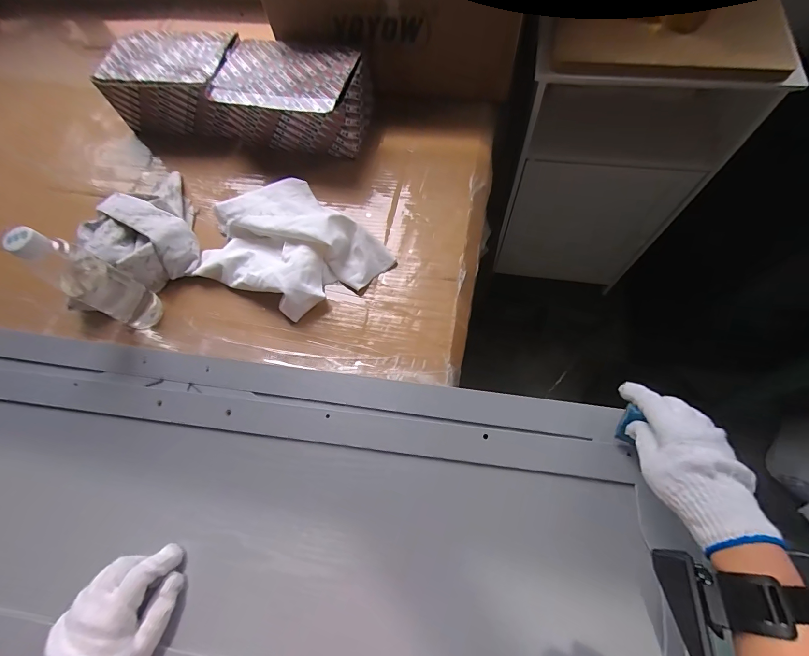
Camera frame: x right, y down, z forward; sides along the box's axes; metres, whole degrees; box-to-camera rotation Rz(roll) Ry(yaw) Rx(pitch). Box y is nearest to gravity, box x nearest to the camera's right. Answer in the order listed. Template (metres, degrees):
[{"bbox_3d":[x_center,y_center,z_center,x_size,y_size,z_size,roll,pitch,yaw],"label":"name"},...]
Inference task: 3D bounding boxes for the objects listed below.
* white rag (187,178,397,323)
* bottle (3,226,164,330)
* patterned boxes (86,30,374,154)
[{"bbox_3d":[-0.192,-0.125,0.562,0.276,0.054,0.218,41,74,20],"label":"white rag"},{"bbox_3d":[-0.400,-0.064,0.470,0.053,0.201,0.058,21,68,13],"label":"bottle"},{"bbox_3d":[-0.302,-0.423,0.673,0.472,0.116,0.162,15,67,10],"label":"patterned boxes"}]

